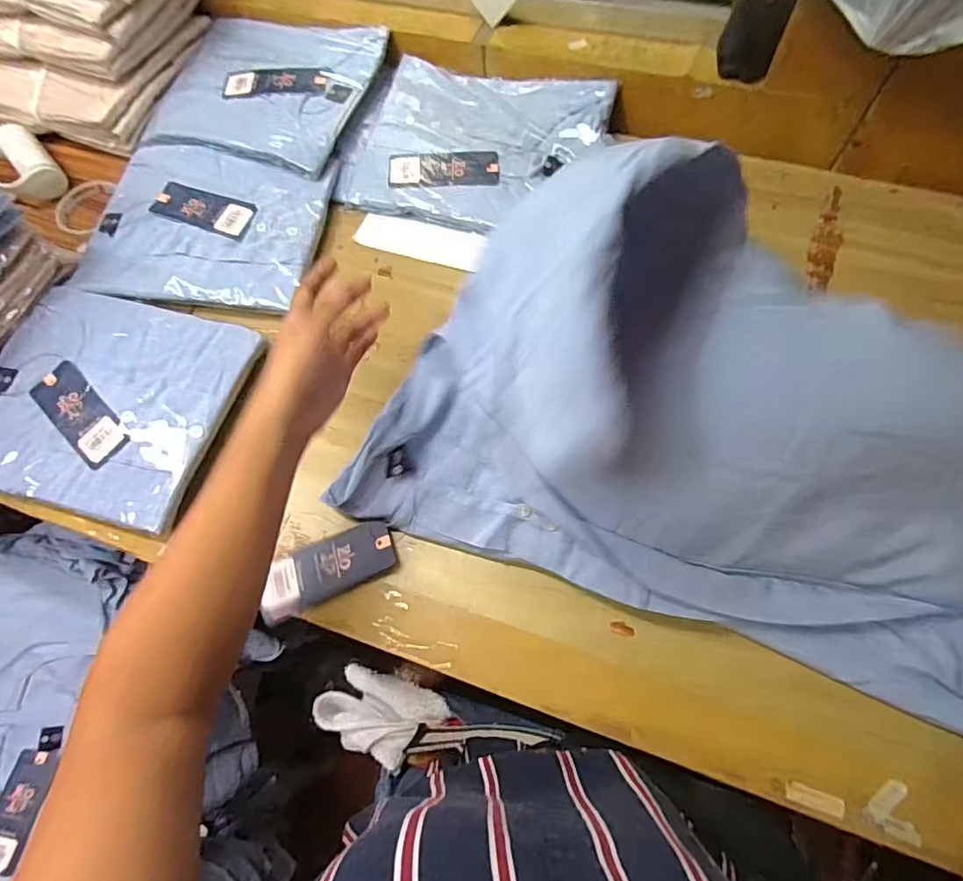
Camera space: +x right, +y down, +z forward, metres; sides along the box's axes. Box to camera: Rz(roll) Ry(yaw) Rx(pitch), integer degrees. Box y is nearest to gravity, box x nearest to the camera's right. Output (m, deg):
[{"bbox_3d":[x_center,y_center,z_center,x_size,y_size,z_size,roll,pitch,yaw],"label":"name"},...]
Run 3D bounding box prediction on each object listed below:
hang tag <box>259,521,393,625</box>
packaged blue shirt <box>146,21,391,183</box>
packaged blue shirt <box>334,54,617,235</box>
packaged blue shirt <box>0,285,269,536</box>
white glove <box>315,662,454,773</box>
[{"bbox_3d":[-0.130,0.106,0.448,0.115,0.008,0.048,-27,64,-4],"label":"hang tag"},{"bbox_3d":[-0.257,-0.412,0.621,0.253,0.020,0.203,12,69,9],"label":"packaged blue shirt"},{"bbox_3d":[-0.009,-0.334,0.598,0.280,0.037,0.210,14,70,10],"label":"packaged blue shirt"},{"bbox_3d":[-0.359,-0.043,0.501,0.265,0.023,0.210,13,69,9],"label":"packaged blue shirt"},{"bbox_3d":[-0.092,0.259,0.500,0.125,0.045,0.069,6,44,35],"label":"white glove"}]

